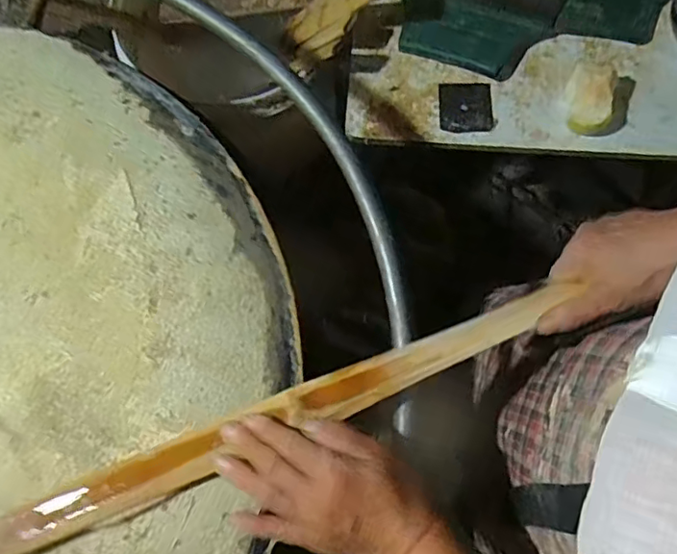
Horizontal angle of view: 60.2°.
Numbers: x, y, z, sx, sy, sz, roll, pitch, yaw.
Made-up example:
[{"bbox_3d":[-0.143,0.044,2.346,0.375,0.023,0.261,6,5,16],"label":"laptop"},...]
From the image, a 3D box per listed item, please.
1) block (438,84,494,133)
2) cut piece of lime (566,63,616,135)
[{"bbox_3d":[0.149,-0.200,0.680,0.061,0.006,0.066,0,79,4],"label":"block"},{"bbox_3d":[0.281,-0.201,0.657,0.048,0.030,0.078,10,79,3],"label":"cut piece of lime"}]

